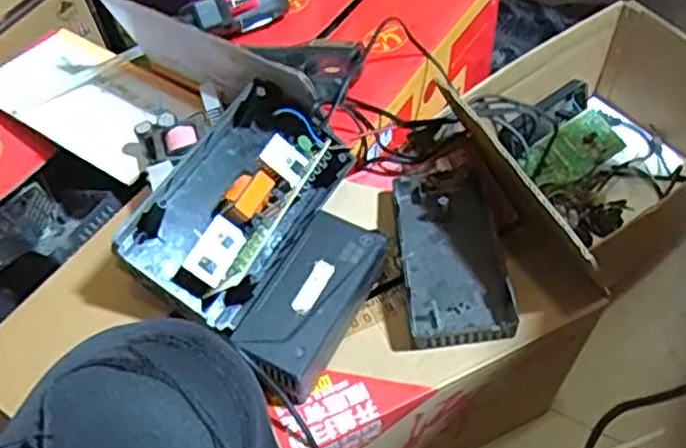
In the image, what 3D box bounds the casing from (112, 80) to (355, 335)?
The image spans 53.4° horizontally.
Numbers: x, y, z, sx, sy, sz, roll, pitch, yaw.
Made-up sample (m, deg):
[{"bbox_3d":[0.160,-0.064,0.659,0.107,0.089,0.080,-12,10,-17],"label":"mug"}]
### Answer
[{"bbox_3d":[-0.086,-0.023,0.609,0.127,0.088,0.216,36,60,-3],"label":"casing"}]

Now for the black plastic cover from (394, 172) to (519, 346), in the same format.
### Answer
[{"bbox_3d":[0.099,0.028,0.624,0.086,0.026,0.168,-5,55,1],"label":"black plastic cover"}]

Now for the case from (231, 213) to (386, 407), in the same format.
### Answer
[{"bbox_3d":[-0.025,0.067,0.582,0.069,0.044,0.157,23,60,19],"label":"case"}]

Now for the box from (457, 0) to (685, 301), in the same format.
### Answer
[{"bbox_3d":[0.358,-0.102,0.906,0.335,0.179,0.288,-29,58,-15],"label":"box"}]

